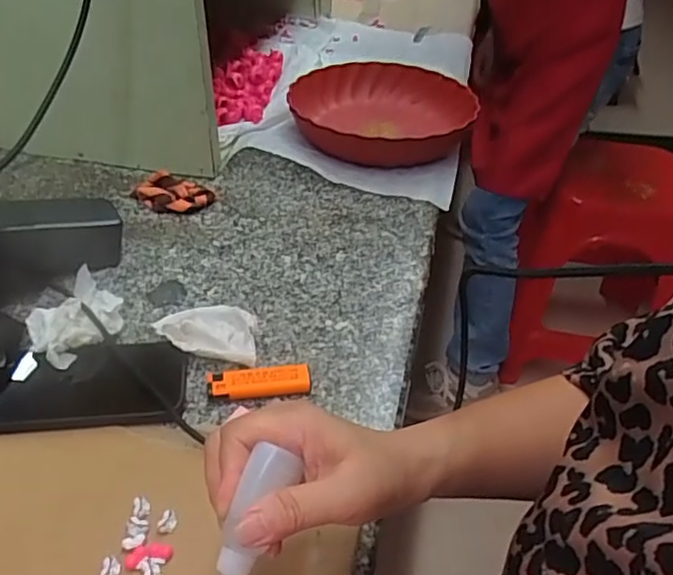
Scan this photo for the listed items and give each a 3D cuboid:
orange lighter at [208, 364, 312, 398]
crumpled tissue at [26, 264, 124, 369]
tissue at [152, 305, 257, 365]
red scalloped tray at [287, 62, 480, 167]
[{"bbox_3d":[-0.061,0.075,0.484,0.080,0.014,0.027,-3,40,-9],"label":"orange lighter"},{"bbox_3d":[-0.225,0.023,0.517,0.078,0.039,0.097,-25,48,-31],"label":"crumpled tissue"},{"bbox_3d":[-0.111,0.036,0.523,0.094,0.024,0.066,8,39,5],"label":"tissue"},{"bbox_3d":[0.066,-0.233,0.831,0.248,0.058,0.236,-4,40,-10],"label":"red scalloped tray"}]

